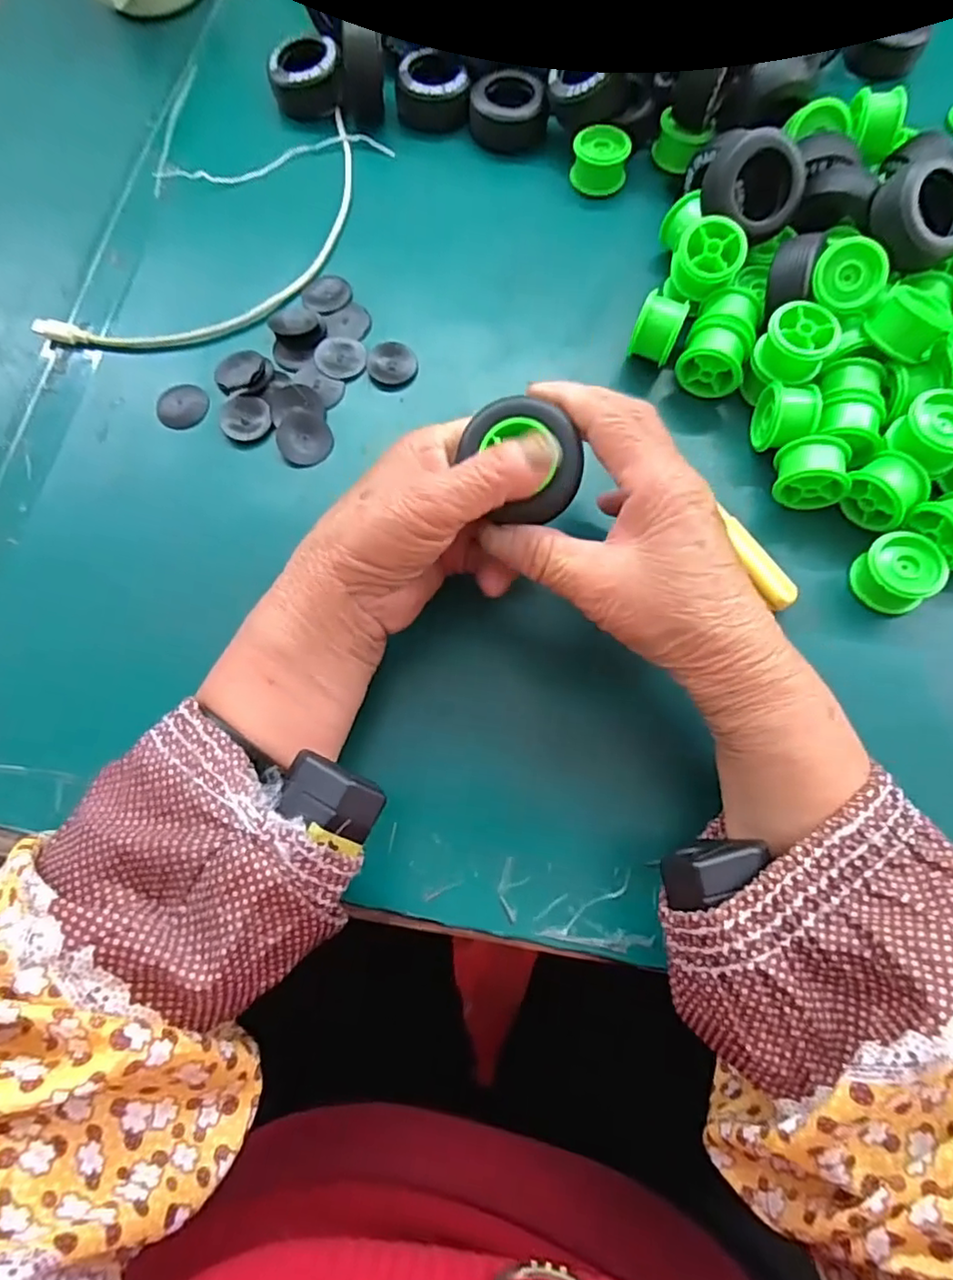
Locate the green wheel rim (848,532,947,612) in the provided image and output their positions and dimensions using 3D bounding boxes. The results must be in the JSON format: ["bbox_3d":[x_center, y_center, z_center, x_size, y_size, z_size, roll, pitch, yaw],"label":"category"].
[{"bbox_3d":[0.199,-0.031,0.296,0.030,0.027,0.034,-31,74,-9],"label":"green wheel rim"}]

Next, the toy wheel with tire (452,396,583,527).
[{"bbox_3d":[0.020,-0.073,0.248,0.038,0.021,0.049,-38,93,13],"label":"toy wheel with tire"}]

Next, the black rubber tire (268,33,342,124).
[{"bbox_3d":[-0.111,-0.369,0.406,0.044,0.025,0.036,-16,73,-5],"label":"black rubber tire"}]

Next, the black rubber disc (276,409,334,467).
[{"bbox_3d":[-0.092,-0.108,0.329,0.028,0.006,0.031,-31,74,-9],"label":"black rubber disc"}]

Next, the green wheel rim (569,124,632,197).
[{"bbox_3d":[0.077,-0.297,0.385,0.034,0.024,0.030,3,72,1],"label":"green wheel rim"}]

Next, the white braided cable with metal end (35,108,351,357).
[{"bbox_3d":[-0.137,-0.231,0.371,0.093,0.006,0.237,42,77,13],"label":"white braided cable with metal end"}]

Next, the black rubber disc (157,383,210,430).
[{"bbox_3d":[-0.159,-0.127,0.336,0.025,0.004,0.028,30,75,9],"label":"black rubber disc"}]

